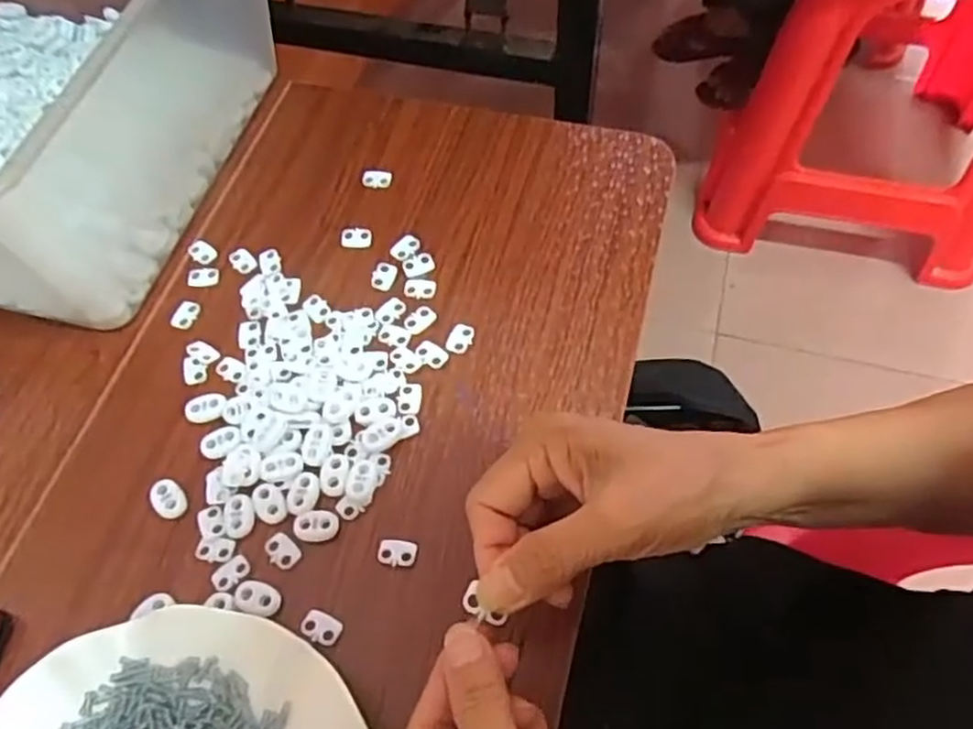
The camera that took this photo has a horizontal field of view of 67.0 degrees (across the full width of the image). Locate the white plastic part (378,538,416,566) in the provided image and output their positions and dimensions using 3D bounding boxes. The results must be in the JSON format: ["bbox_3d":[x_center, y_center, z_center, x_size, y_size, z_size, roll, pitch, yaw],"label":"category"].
[{"bbox_3d":[-0.045,0.093,0.366,0.018,0.004,0.013,8,61,5],"label":"white plastic part"}]

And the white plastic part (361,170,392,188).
[{"bbox_3d":[-0.074,-0.125,0.495,0.020,0.005,0.010,3,61,3],"label":"white plastic part"}]

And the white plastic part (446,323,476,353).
[{"bbox_3d":[-0.015,-0.016,0.428,0.014,0.004,0.019,17,62,10],"label":"white plastic part"}]

